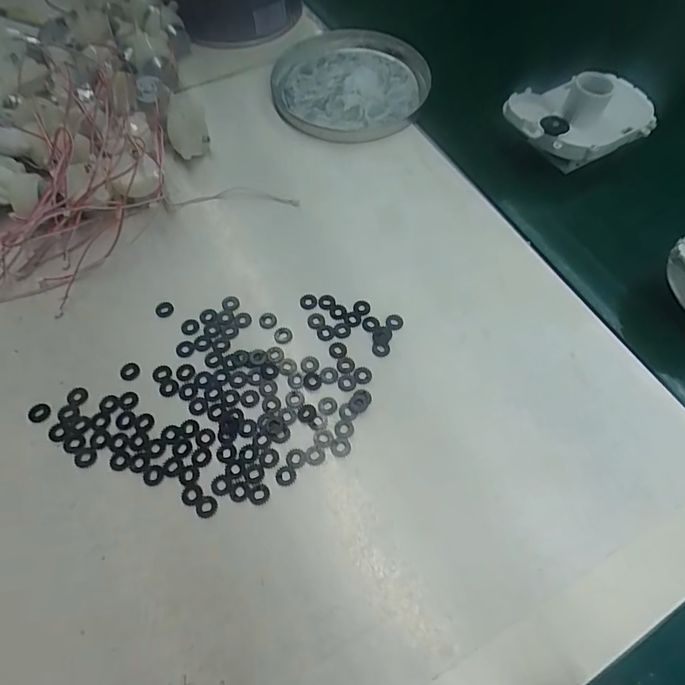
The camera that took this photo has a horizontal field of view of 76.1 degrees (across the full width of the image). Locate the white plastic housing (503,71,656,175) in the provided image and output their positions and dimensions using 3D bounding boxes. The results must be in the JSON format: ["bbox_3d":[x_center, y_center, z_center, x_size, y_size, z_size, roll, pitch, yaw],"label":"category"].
[{"bbox_3d":[0.171,-0.157,0.318,0.103,0.055,0.044,10,63,4],"label":"white plastic housing"}]

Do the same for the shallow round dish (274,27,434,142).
[{"bbox_3d":[0.008,-0.221,0.375,0.127,0.017,0.130,8,63,4],"label":"shallow round dish"}]

